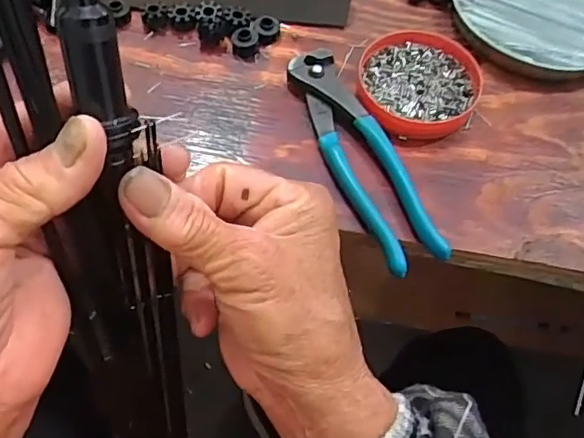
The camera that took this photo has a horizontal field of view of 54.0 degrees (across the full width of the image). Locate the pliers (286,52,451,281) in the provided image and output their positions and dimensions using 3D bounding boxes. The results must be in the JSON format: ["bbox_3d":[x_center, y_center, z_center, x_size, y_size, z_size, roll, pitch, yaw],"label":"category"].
[{"bbox_3d":[0.040,-0.041,0.354,0.037,0.016,0.165,-18,61,-13],"label":"pliers"}]

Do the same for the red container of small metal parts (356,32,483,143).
[{"bbox_3d":[0.085,-0.093,0.386,0.077,0.016,0.084,-2,59,-4],"label":"red container of small metal parts"}]

